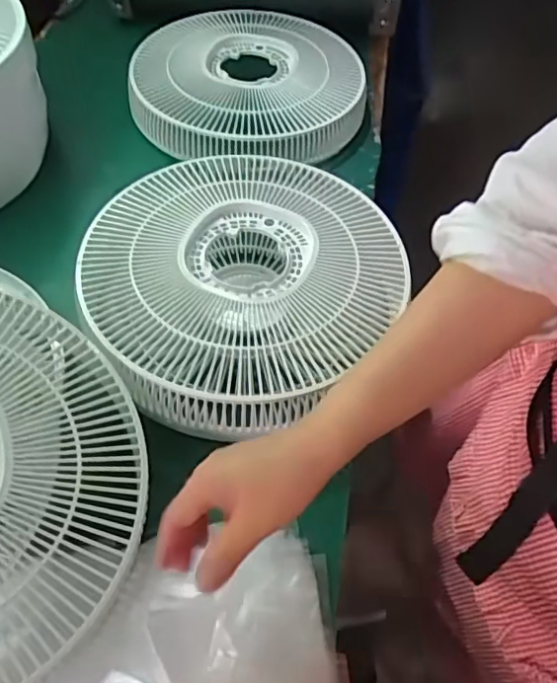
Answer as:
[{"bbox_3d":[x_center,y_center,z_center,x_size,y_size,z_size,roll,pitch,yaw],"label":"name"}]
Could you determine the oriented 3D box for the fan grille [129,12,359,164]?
[{"bbox_3d":[-0.068,-0.421,0.910,0.327,0.057,0.349,5,54,1],"label":"fan grille"}]

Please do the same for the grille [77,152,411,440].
[{"bbox_3d":[-0.038,-0.069,0.646,0.323,0.083,0.342,2,55,-3],"label":"grille"}]

